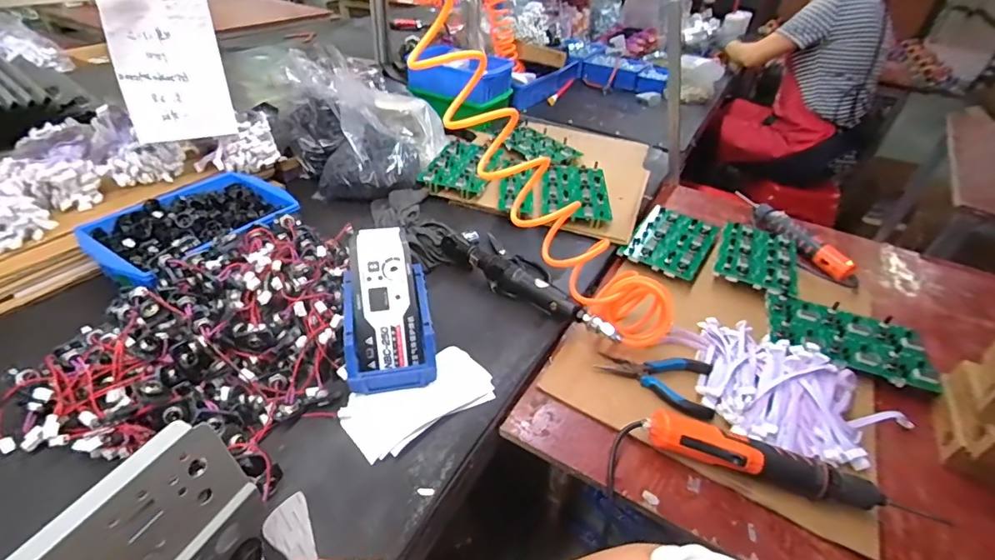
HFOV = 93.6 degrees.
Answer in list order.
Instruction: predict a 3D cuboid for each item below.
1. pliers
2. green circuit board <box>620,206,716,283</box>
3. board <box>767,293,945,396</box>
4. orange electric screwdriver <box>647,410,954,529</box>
[{"bbox_3d":[0.212,0.126,0.623,0.147,0.016,0.085,13,40,10],"label":"pliers"},{"bbox_3d":[0.325,-0.076,0.870,0.127,0.023,0.201,25,43,23],"label":"green circuit board"},{"bbox_3d":[0.526,0.086,0.698,0.215,0.021,0.126,17,40,15],"label":"board"},{"bbox_3d":[0.311,0.203,0.502,0.291,0.032,0.038,14,40,12],"label":"orange electric screwdriver"}]

